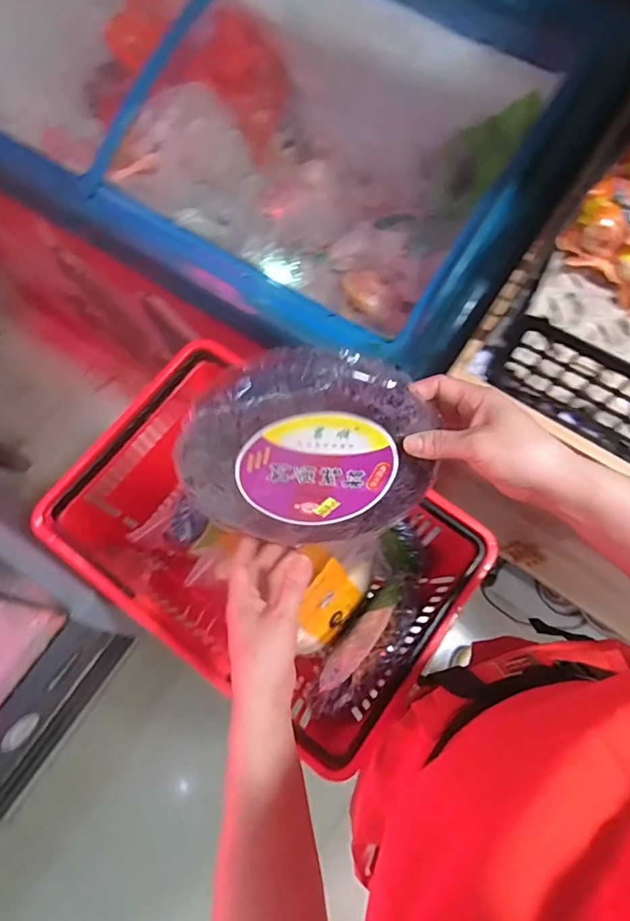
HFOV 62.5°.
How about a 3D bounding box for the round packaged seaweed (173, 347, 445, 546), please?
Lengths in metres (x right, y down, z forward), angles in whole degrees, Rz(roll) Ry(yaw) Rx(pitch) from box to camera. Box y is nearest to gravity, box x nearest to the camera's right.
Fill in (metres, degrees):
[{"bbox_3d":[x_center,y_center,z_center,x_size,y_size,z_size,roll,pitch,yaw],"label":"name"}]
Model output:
[{"bbox_3d":[-0.004,0.001,0.404,0.192,0.190,0.016,-3,44,-2],"label":"round packaged seaweed"}]

